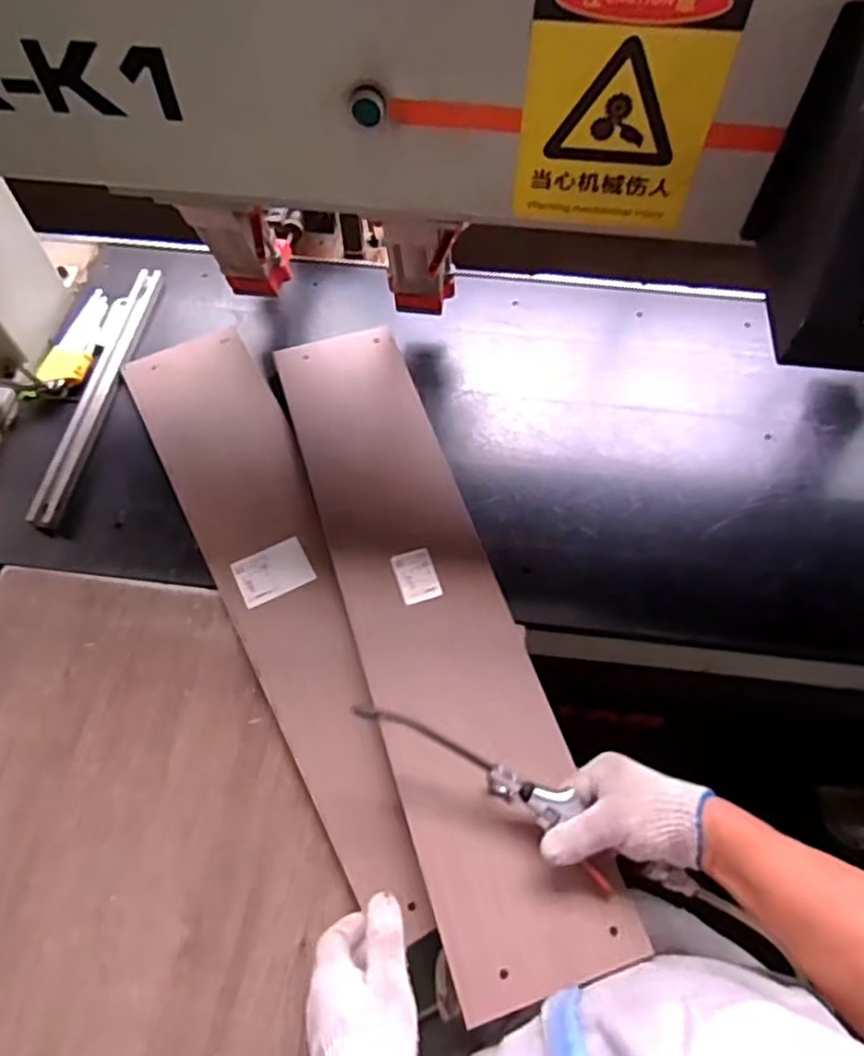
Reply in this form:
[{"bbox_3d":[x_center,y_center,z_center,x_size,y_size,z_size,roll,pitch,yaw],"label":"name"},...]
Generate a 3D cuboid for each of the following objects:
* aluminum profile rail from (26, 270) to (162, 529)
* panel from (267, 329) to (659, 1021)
[{"bbox_3d":[-0.431,-0.187,0.897,0.037,0.016,0.425,6,61,2],"label":"aluminum profile rail"},{"bbox_3d":[-0.012,0.057,0.709,0.157,0.017,0.724,-14,60,-9],"label":"panel"}]

